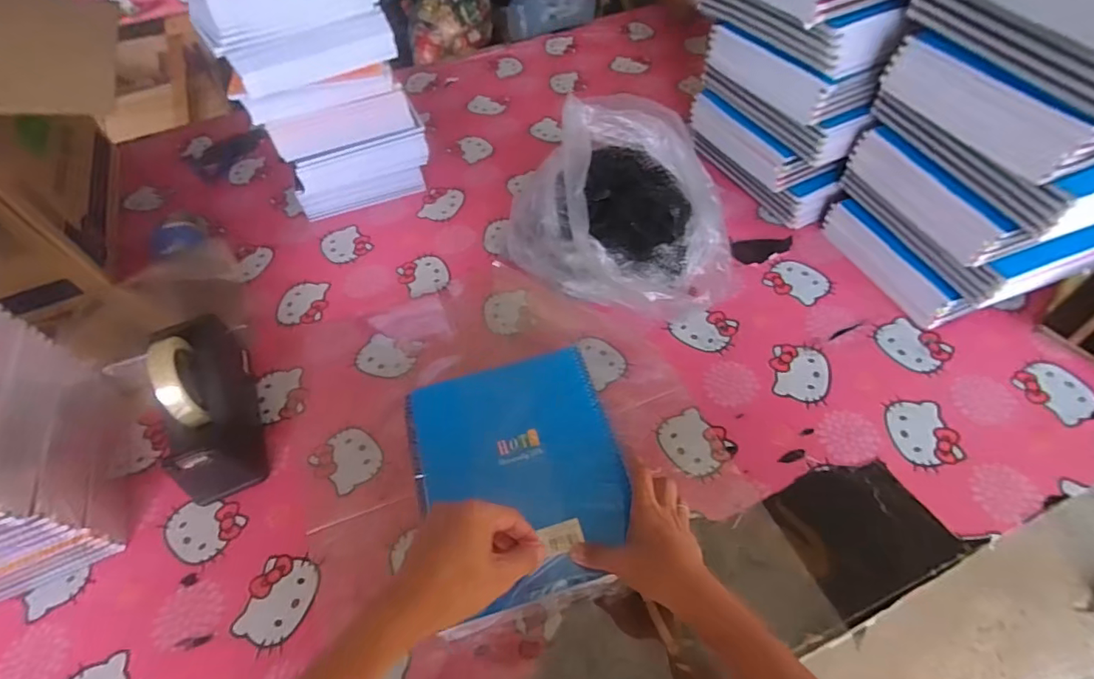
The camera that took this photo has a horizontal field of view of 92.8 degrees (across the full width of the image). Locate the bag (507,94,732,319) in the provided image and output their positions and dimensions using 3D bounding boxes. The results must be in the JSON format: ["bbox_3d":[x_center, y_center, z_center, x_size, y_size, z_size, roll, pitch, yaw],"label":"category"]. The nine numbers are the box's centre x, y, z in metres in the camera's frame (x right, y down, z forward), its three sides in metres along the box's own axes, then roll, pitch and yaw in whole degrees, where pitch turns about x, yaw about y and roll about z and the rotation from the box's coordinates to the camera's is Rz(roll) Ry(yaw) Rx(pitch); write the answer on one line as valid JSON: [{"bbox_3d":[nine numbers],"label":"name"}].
[{"bbox_3d":[0.119,-0.158,0.701,0.302,0.167,0.258,37,64,27],"label":"bag"}]

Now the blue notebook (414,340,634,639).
[{"bbox_3d":[-0.026,0.132,0.535,0.203,0.016,0.246,-14,54,-6],"label":"blue notebook"}]

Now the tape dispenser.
[{"bbox_3d":[-0.394,0.068,0.593,0.074,0.129,0.210,-21,55,-11],"label":"tape dispenser"}]

